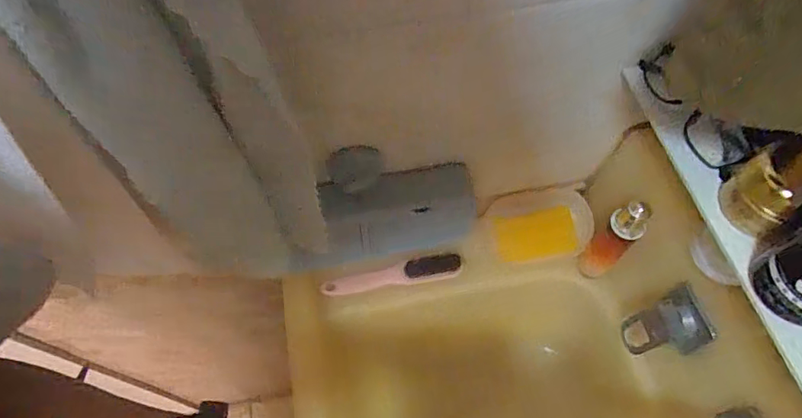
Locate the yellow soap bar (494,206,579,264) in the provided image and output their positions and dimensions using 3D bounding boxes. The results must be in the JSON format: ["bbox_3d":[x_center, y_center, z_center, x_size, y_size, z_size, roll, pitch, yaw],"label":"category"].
[{"bbox_3d":[0.178,0.035,0.659,0.104,0.018,0.065,-6,60,-3],"label":"yellow soap bar"}]

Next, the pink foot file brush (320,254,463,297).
[{"bbox_3d":[-0.011,0.086,0.663,0.186,0.040,0.015,-7,25,-2],"label":"pink foot file brush"}]

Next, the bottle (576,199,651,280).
[{"bbox_3d":[0.250,0.039,0.584,0.032,0.158,0.037,-41,68,-20],"label":"bottle"}]

